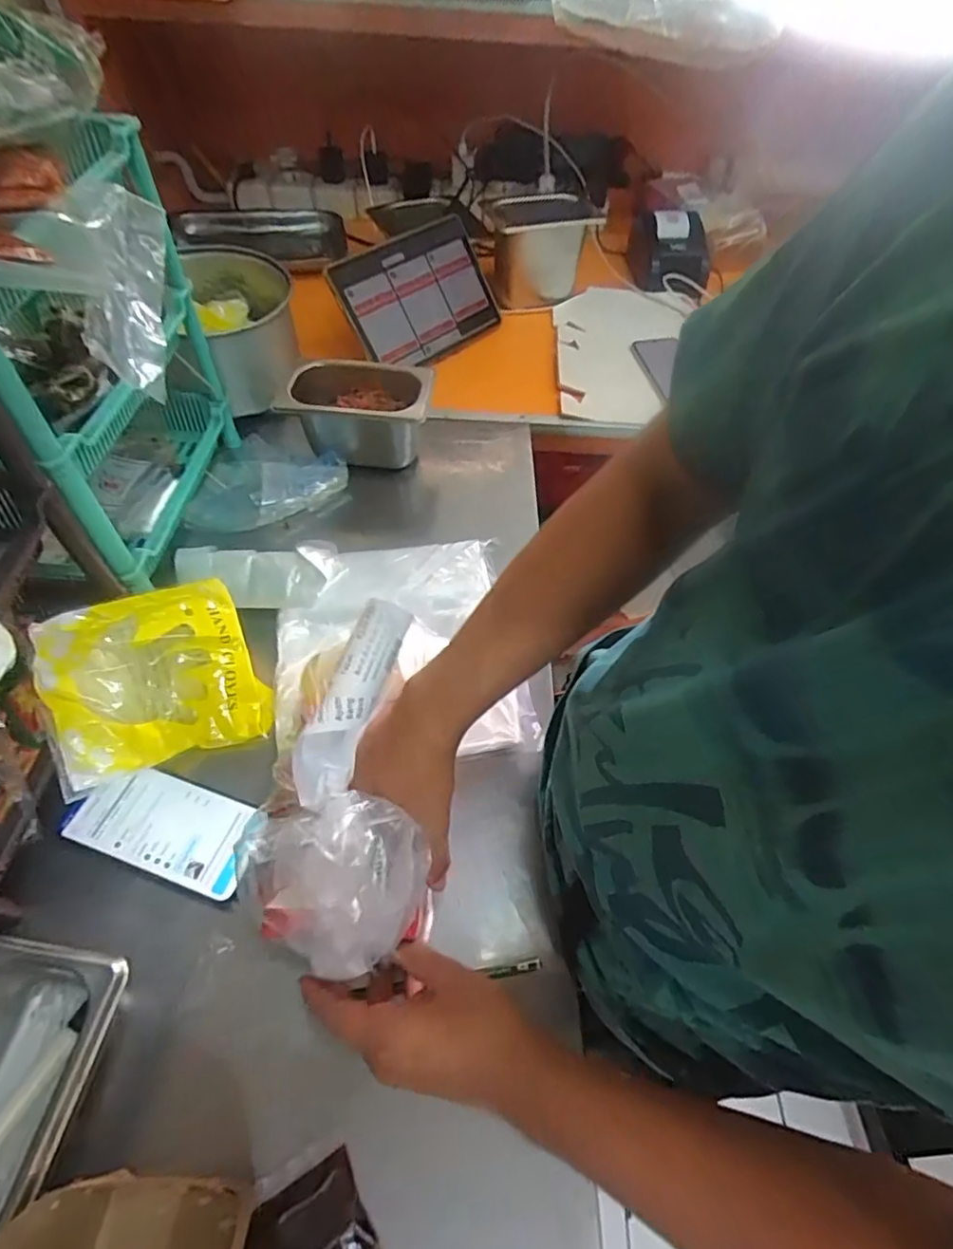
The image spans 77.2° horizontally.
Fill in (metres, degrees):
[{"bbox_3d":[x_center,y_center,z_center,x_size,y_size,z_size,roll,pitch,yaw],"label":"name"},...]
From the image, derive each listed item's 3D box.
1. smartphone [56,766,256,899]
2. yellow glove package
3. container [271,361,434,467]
[{"bbox_3d":[-0.256,0.162,0.485,0.152,0.012,0.071,16,55,8],"label":"smartphone"},{"bbox_3d":[-0.269,0.046,0.503,0.160,0.143,0.033,-18,11,-38],"label":"yellow glove package"},{"bbox_3d":[-0.143,-0.247,0.734,0.168,0.104,0.101,3,54,-1],"label":"container"}]

